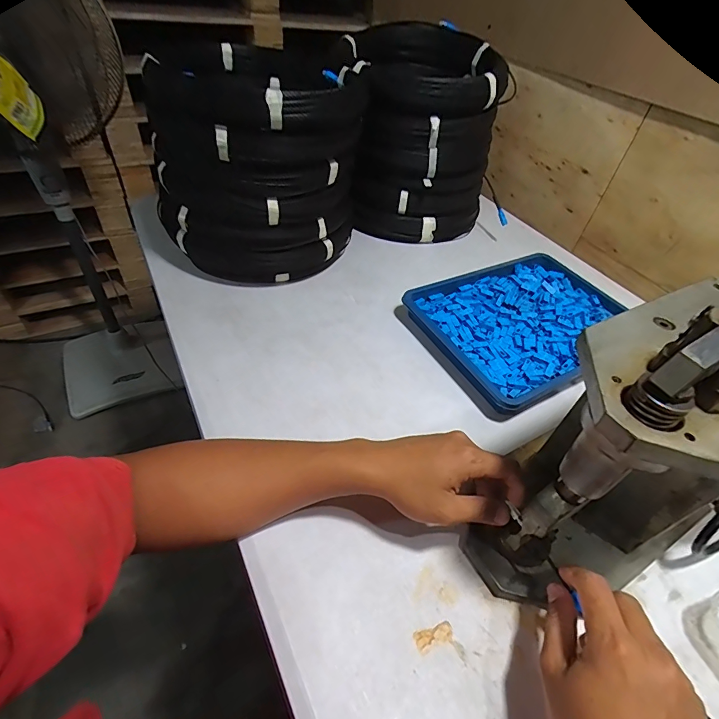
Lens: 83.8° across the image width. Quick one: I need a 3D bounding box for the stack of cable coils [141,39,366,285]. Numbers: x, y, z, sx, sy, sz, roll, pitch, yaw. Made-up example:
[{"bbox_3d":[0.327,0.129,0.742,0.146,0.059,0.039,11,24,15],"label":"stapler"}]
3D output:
[{"bbox_3d":[-0.156,-0.293,0.628,0.283,0.270,0.299,-2,46,-10],"label":"stack of cable coils"}]

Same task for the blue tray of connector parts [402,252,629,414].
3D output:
[{"bbox_3d":[0.259,-0.061,0.613,0.332,0.028,0.234,-20,52,-23],"label":"blue tray of connector parts"}]

